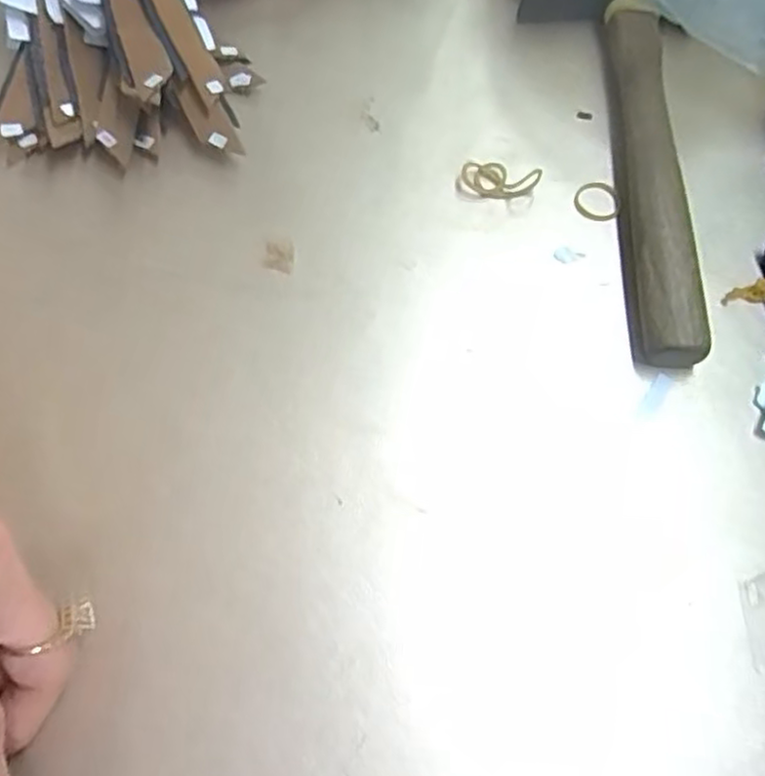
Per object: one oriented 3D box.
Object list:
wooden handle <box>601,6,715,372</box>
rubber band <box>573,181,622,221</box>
[{"bbox_3d":[0.114,-0.095,0.296,0.023,0.027,0.176,1,67,-2],"label":"wooden handle"},{"bbox_3d":[0.095,-0.083,0.303,0.021,0.004,0.020,20,68,6],"label":"rubber band"}]

